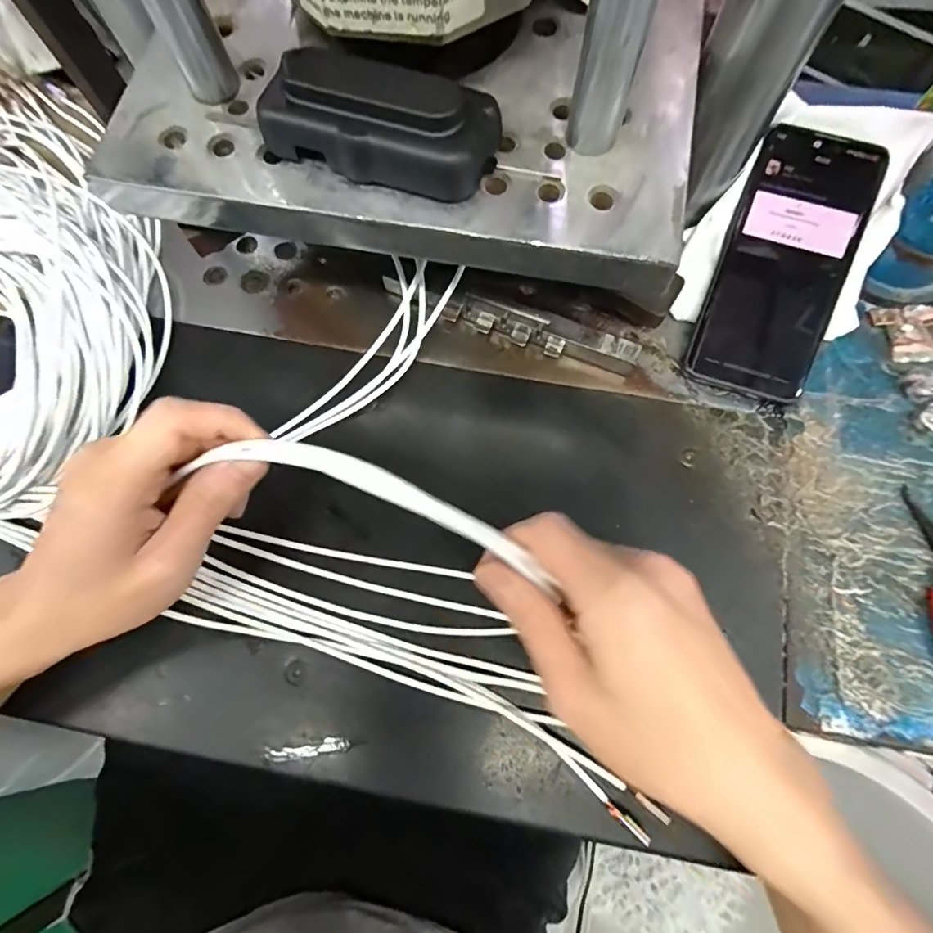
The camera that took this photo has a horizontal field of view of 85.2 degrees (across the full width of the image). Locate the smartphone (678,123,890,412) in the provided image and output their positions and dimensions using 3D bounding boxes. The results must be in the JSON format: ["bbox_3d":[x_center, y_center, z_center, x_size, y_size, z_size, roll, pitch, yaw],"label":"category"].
[{"bbox_3d":[0.200,-0.125,0.319,0.075,0.012,0.159,19,96,6],"label":"smartphone"}]

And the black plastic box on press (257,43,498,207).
[{"bbox_3d":[-0.038,-0.155,0.229,0.099,0.026,0.045,19,74,6],"label":"black plastic box on press"}]

